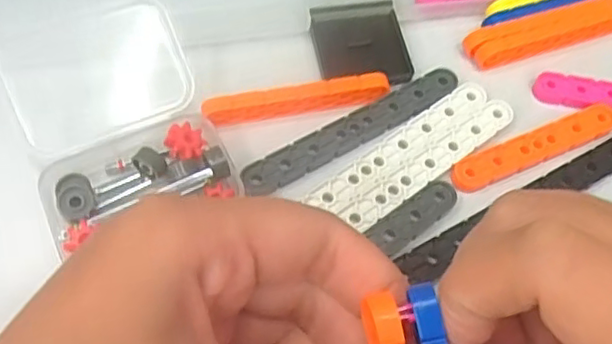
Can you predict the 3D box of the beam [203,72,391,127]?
[{"bbox_3d":[-0.003,-0.029,0.250,0.072,0.008,0.009,-10,63,-9],"label":"beam"}]

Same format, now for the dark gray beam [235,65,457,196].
[{"bbox_3d":[0.019,-0.017,0.248,0.097,0.004,0.014,-28,67,-17],"label":"dark gray beam"}]

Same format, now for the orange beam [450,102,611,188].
[{"bbox_3d":[0.091,-0.011,0.249,0.074,0.004,0.013,-22,65,-14],"label":"orange beam"}]

